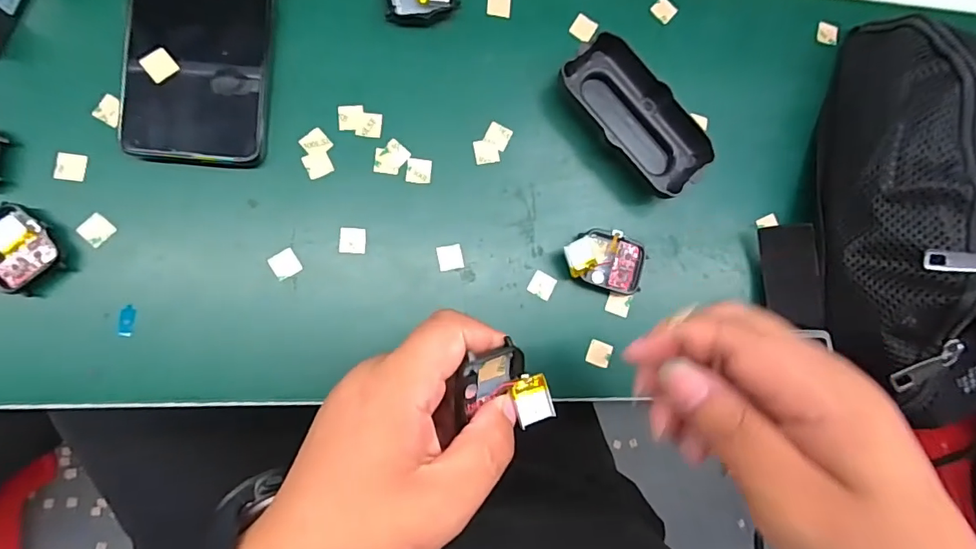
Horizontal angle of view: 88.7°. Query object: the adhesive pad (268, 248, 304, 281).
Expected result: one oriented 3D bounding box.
[{"bbox_3d":[-0.123,-0.006,0.304,0.016,0.004,0.015,-30,89,-10],"label":"adhesive pad"}]

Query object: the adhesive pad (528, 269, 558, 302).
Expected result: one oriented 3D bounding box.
[{"bbox_3d":[0.036,0.007,0.325,0.015,0.004,0.016,29,81,-5],"label":"adhesive pad"}]

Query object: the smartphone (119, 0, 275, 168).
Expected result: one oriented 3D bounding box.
[{"bbox_3d":[-0.172,-0.147,0.299,0.078,0.007,0.161,2,88,-8],"label":"smartphone"}]

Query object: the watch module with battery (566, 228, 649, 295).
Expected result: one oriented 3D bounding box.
[{"bbox_3d":[0.077,-0.010,0.326,0.055,0.018,0.038,19,82,-6],"label":"watch module with battery"}]

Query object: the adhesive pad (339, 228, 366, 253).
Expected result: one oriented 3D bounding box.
[{"bbox_3d":[-0.084,-0.021,0.310,0.016,0.004,0.016,2,84,-8],"label":"adhesive pad"}]

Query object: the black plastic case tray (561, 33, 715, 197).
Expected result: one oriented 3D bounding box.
[{"bbox_3d":[0.100,-0.107,0.335,0.047,0.027,0.110,-41,91,-10],"label":"black plastic case tray"}]

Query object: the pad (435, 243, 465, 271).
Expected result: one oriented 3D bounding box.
[{"bbox_3d":[-0.024,-0.011,0.318,0.016,0.004,0.016,-11,86,-9],"label":"pad"}]

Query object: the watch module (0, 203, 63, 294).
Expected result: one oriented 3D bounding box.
[{"bbox_3d":[-0.263,-0.015,0.280,0.038,0.011,0.043,-40,91,-10],"label":"watch module"}]

